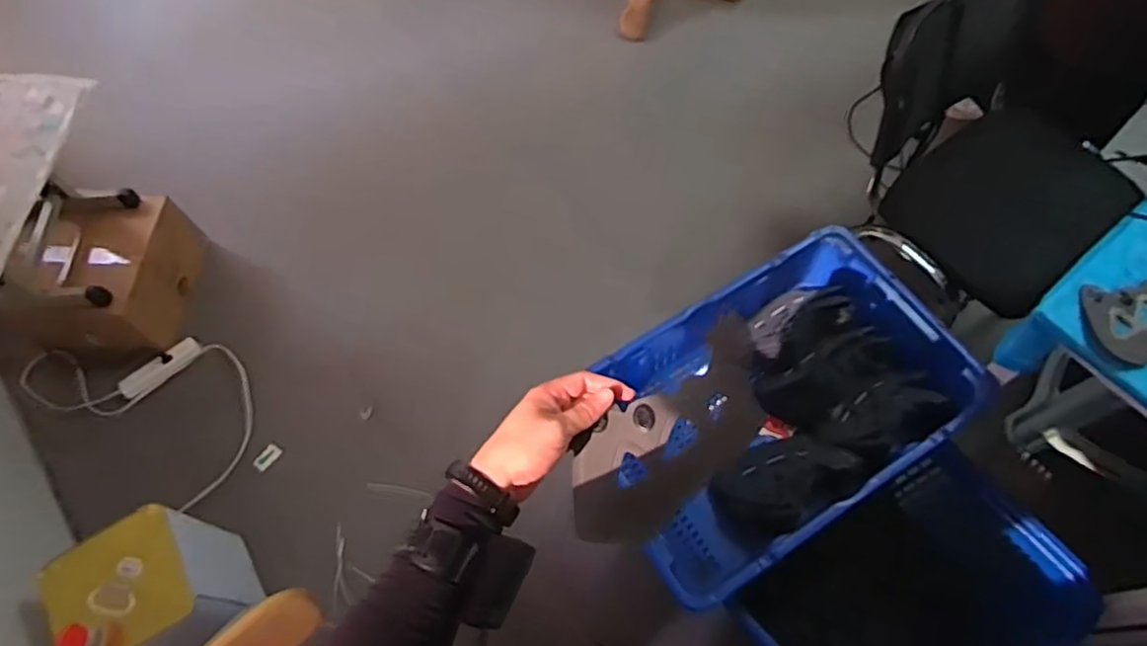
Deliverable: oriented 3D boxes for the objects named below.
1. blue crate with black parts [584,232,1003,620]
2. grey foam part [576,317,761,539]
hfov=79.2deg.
[{"bbox_3d":[0.356,0.156,1.280,0.658,0.183,0.431,-31,67,-13],"label":"blue crate with black parts"},{"bbox_3d":[0.089,0.104,0.620,0.224,0.013,0.099,-44,87,2],"label":"grey foam part"}]

